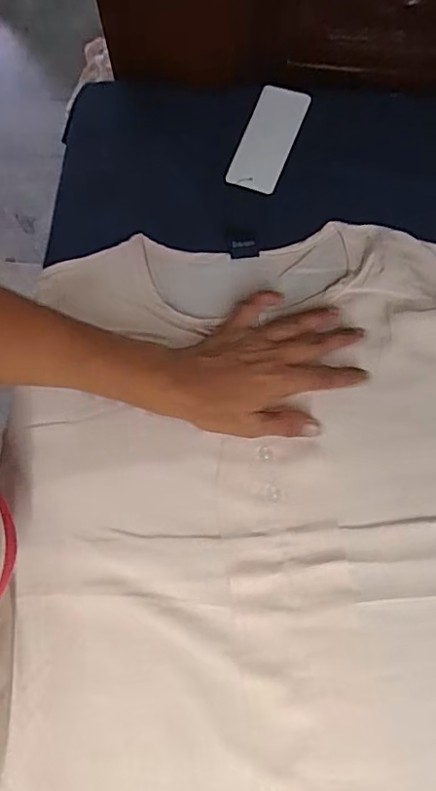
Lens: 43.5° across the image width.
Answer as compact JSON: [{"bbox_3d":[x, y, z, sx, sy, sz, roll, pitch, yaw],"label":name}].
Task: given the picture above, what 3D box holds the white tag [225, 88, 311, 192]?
[{"bbox_3d":[0.047,-0.238,0.505,0.046,0.008,0.112,21,77,2],"label":"white tag"}]

